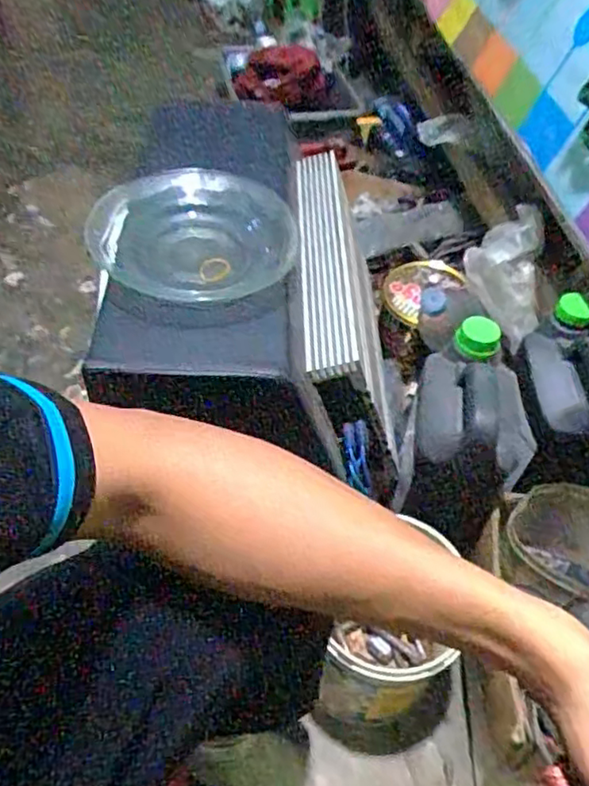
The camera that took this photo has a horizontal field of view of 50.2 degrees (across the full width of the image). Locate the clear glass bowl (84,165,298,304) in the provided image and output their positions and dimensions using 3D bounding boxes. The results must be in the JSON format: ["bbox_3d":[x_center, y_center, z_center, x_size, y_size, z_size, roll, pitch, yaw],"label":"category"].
[{"bbox_3d":[-0.112,-0.171,0.667,0.201,0.046,0.192,3,50,-3],"label":"clear glass bowl"}]

